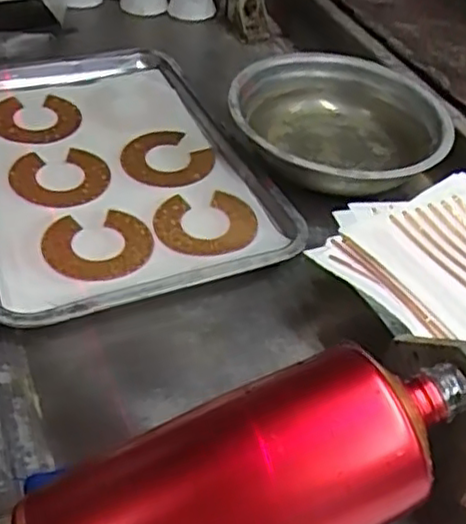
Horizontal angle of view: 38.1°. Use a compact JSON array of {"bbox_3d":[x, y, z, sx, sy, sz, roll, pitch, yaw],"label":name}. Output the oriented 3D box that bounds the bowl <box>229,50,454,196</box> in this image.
[{"bbox_3d":[0.101,-0.125,0.635,0.187,0.056,0.192,2,45,-2],"label":"bowl"}]

